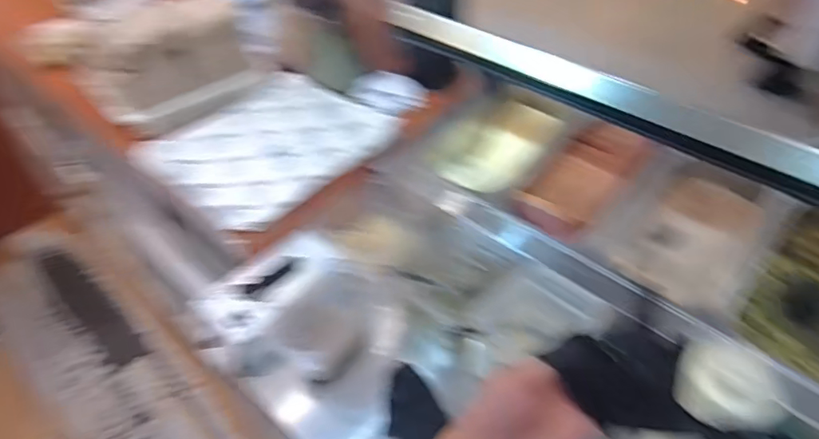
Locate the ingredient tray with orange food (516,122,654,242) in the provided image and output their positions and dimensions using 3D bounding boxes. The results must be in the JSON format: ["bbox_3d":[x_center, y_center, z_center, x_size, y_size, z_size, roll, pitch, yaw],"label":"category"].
[{"bbox_3d":[0.278,-0.055,0.901,0.149,0.065,0.209,31,53,29],"label":"ingredient tray with orange food"}]

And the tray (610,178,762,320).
[{"bbox_3d":[0.421,0.034,0.836,0.163,0.079,0.272,28,52,27],"label":"tray"}]

